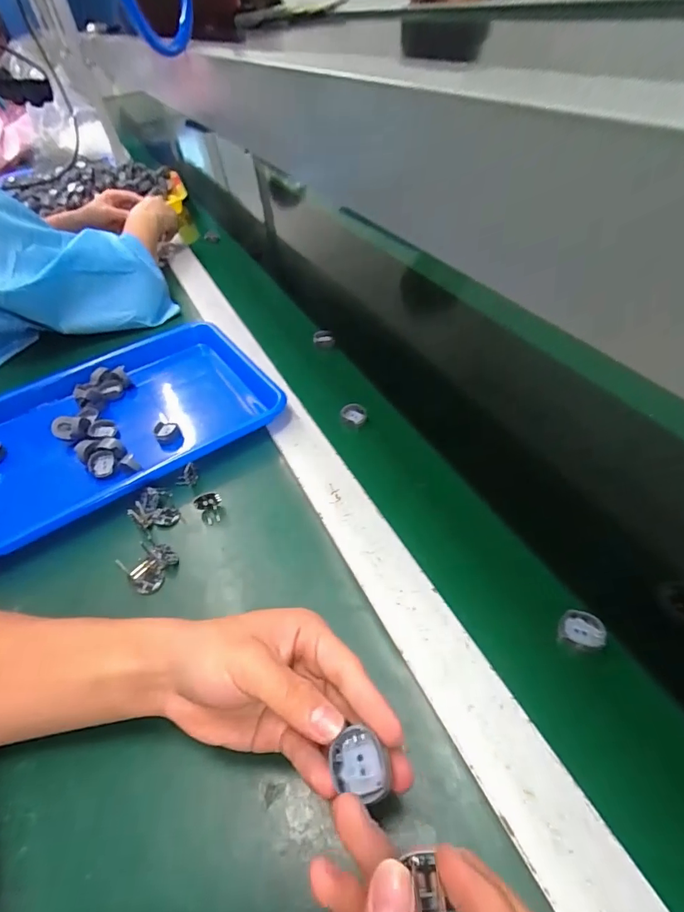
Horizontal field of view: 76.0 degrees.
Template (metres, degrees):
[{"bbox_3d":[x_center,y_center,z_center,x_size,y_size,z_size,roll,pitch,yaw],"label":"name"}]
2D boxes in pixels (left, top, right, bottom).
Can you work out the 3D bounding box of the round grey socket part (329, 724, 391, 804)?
[{"bbox_3d":[0.008,0.139,0.197,0.025,0.008,0.025,2,46,8],"label":"round grey socket part"}]

